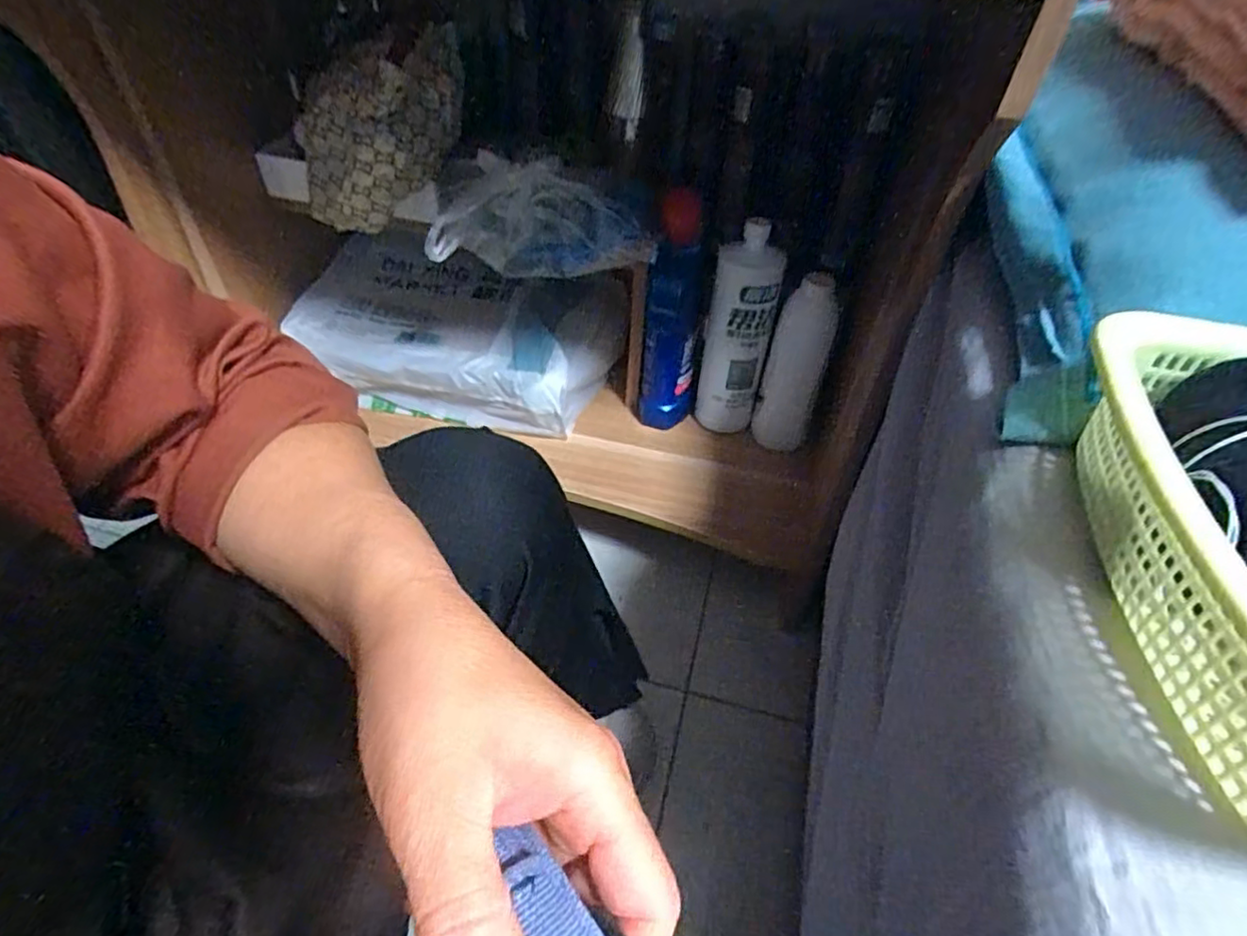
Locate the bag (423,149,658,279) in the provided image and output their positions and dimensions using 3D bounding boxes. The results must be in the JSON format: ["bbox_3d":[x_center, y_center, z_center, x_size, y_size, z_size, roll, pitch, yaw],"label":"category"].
[{"bbox_3d":[-0.089,-0.258,0.651,0.233,0.108,0.034,8,46,5],"label":"bag"}]

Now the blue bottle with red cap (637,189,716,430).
[{"bbox_3d":[0.061,-0.173,0.747,0.072,0.268,0.057,8,46,5],"label":"blue bottle with red cap"}]

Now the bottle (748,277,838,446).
[{"bbox_3d":[0.201,-0.118,0.744,0.067,0.197,0.064,18,48,14],"label":"bottle"}]

